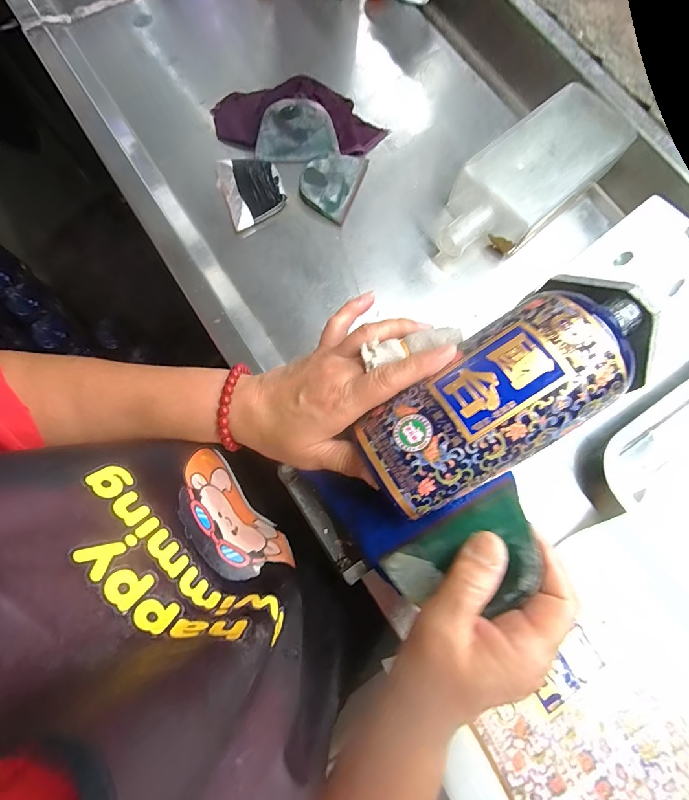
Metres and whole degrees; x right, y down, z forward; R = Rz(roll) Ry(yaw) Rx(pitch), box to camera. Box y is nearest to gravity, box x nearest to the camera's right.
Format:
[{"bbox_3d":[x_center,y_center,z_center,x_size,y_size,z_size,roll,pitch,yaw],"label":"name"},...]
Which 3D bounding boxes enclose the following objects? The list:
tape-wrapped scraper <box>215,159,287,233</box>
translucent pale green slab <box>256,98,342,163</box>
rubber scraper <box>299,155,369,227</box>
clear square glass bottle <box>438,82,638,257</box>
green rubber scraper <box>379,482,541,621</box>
[{"bbox_3d":[-0.096,-0.218,0.385,0.060,0.004,0.080,-24,79,-5],"label":"tape-wrapped scraper"},{"bbox_3d":[-0.051,-0.278,0.391,0.083,0.010,0.053,-4,109,4],"label":"translucent pale green slab"},{"bbox_3d":[-0.014,-0.228,0.389,0.056,0.004,0.081,20,79,4],"label":"rubber scraper"},{"bbox_3d":[0.181,-0.216,0.380,0.223,0.056,0.090,-41,81,-8],"label":"clear square glass bottle"},{"bbox_3d":[0.071,0.097,0.222,0.093,0.006,0.053,-39,53,17],"label":"green rubber scraper"}]

